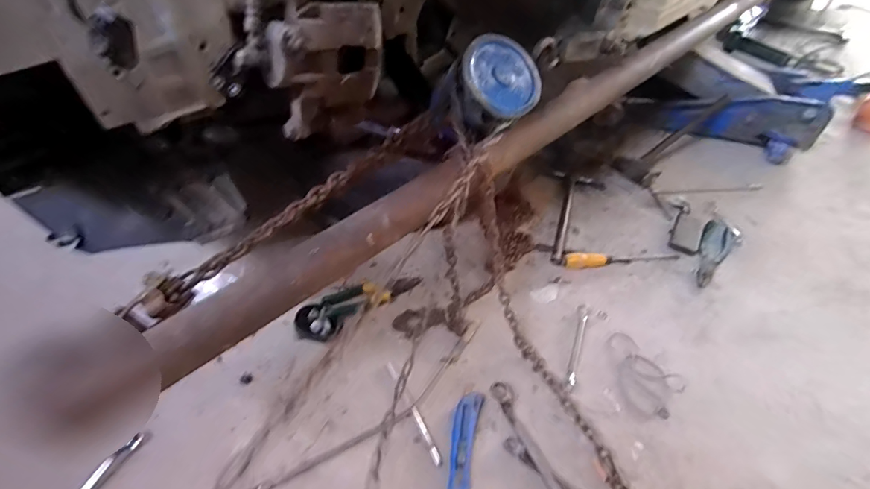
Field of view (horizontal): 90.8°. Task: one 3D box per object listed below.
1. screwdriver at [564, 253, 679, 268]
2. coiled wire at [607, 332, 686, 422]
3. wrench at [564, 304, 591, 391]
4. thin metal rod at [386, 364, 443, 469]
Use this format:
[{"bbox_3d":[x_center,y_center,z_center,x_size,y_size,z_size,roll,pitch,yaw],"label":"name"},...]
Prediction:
[{"bbox_3d":[0.408,0.026,0.944,0.259,0.026,0.031,-5,47,-3],"label":"screwdriver"},{"bbox_3d":[0.362,0.234,0.771,0.117,0.014,0.152,-29,53,-22],"label":"coiled wire"},{"bbox_3d":[0.266,0.189,0.802,0.023,0.012,0.183,16,50,16],"label":"wrench"},{"bbox_3d":[-0.037,0.273,0.712,0.013,0.010,0.194,-23,50,-18],"label":"thin metal rod"}]

